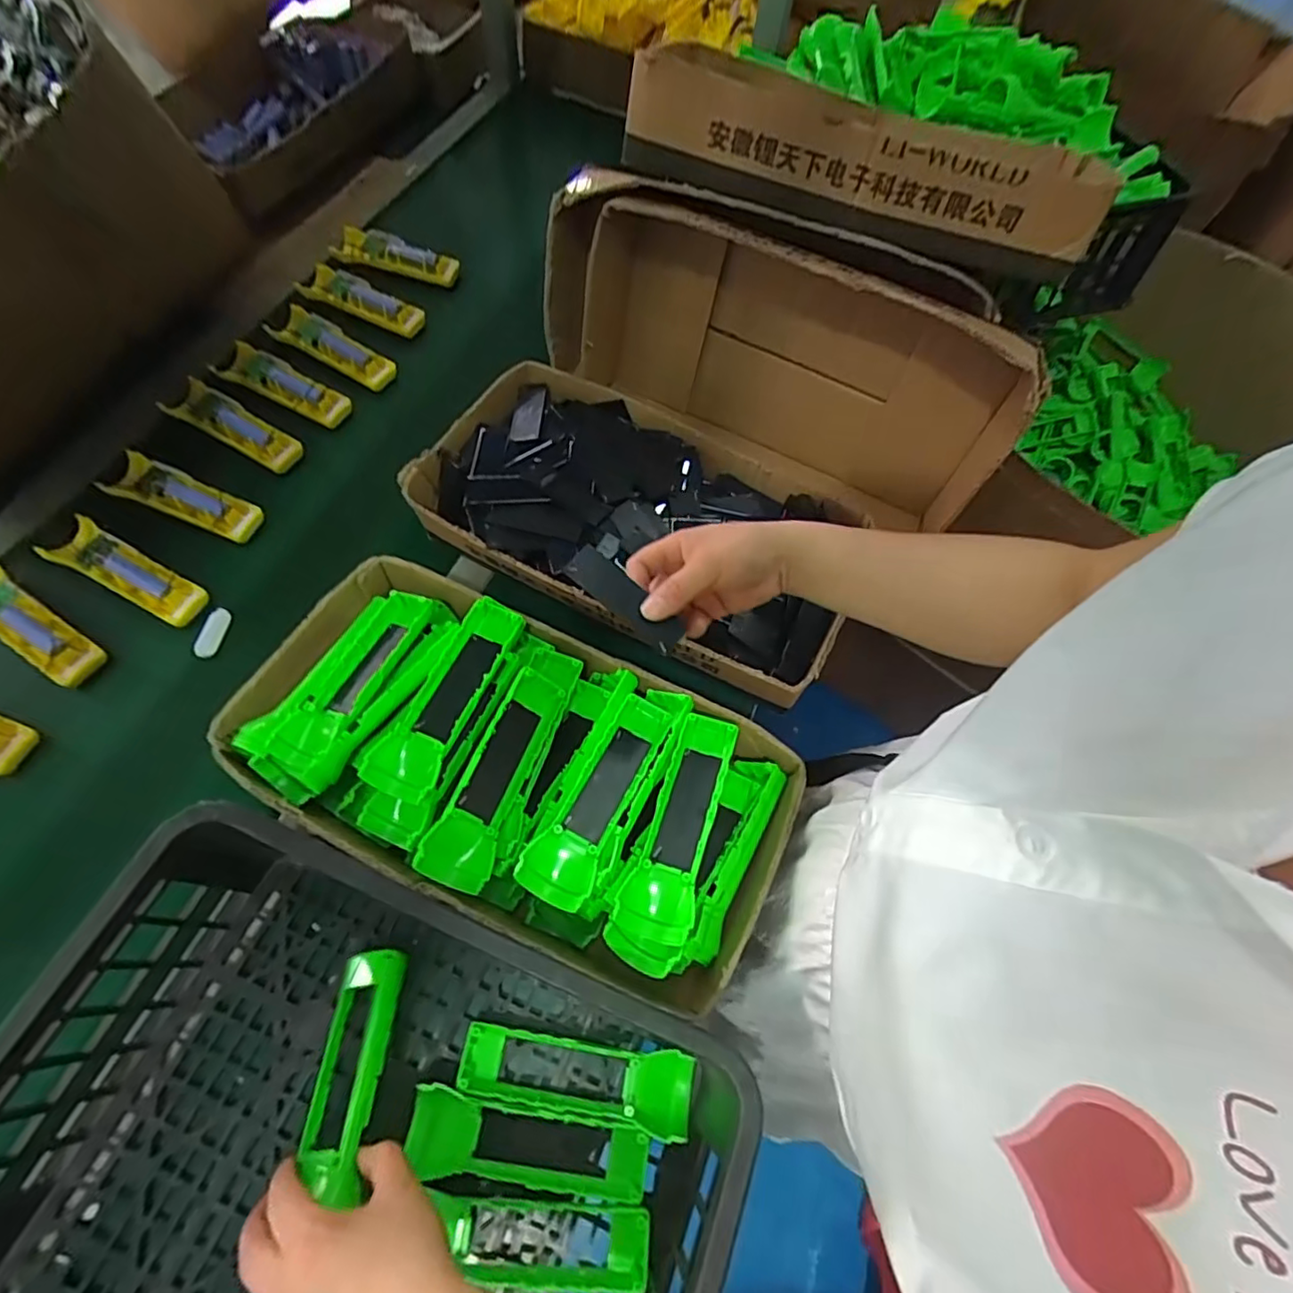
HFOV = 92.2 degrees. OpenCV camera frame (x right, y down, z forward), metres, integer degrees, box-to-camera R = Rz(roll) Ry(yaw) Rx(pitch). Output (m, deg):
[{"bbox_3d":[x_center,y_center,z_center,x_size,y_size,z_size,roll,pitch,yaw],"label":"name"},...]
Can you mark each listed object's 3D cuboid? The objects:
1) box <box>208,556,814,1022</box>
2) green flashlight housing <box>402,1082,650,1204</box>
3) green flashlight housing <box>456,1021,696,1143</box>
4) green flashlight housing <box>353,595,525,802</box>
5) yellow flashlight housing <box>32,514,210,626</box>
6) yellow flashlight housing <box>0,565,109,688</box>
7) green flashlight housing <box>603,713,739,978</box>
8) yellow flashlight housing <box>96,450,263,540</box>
[{"bbox_3d":[-0.101,0.095,0.502,0.418,0.116,0.215,24,64,8],"label":"box"},{"bbox_3d":[-0.079,0.338,0.423,0.158,0.031,0.045,12,63,2],"label":"green flashlight housing"},{"bbox_3d":[-0.049,0.305,0.442,0.163,0.021,0.046,10,63,1],"label":"green flashlight housing"},{"bbox_3d":[-0.150,0.039,0.486,0.059,0.046,0.170,23,64,8],"label":"green flashlight housing"},{"bbox_3d":[-0.511,-0.074,0.609,0.167,0.025,0.048,27,64,9],"label":"yellow flashlight housing"},{"bbox_3d":[-0.584,-0.024,0.585,0.169,0.021,0.049,29,65,10],"label":"yellow flashlight housing"},{"bbox_3d":[0.025,0.135,0.450,0.057,0.041,0.184,19,63,5],"label":"green flashlight housing"},{"bbox_3d":[-0.483,-0.156,0.650,0.161,0.021,0.047,21,64,6],"label":"yellow flashlight housing"}]

